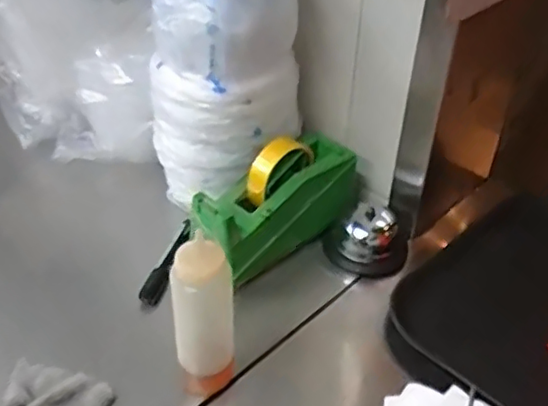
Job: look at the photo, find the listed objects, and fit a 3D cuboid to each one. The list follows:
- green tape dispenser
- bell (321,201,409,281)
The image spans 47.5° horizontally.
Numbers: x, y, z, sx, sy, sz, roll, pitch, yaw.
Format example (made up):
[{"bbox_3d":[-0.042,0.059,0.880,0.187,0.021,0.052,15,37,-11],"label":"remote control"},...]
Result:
[{"bbox_3d":[0.001,-0.004,0.712,0.098,0.112,0.201,31,45,33],"label":"green tape dispenser"},{"bbox_3d":[0.108,0.044,0.723,0.086,0.061,0.081,1,37,-1],"label":"bell"}]

